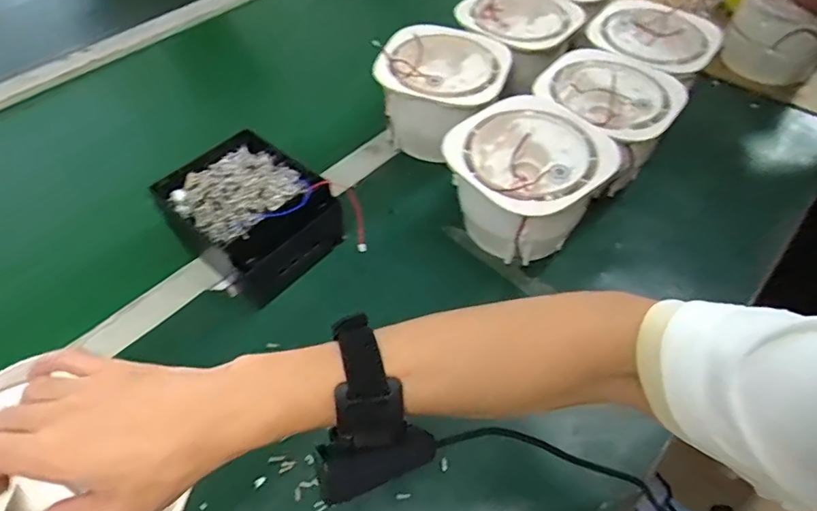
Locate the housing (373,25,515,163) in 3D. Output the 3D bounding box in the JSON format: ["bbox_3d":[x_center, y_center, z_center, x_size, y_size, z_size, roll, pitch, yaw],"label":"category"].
[{"bbox_3d":[0.036,-0.189,0.607,0.132,0.091,0.139,0,51,-1],"label":"housing"}]

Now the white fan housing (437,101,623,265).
[{"bbox_3d":[0.112,-0.071,0.521,0.136,0.097,0.130,-33,59,-24],"label":"white fan housing"}]

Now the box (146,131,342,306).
[{"bbox_3d":[-0.151,-0.038,0.512,0.167,0.072,0.124,35,59,24],"label":"box"}]

